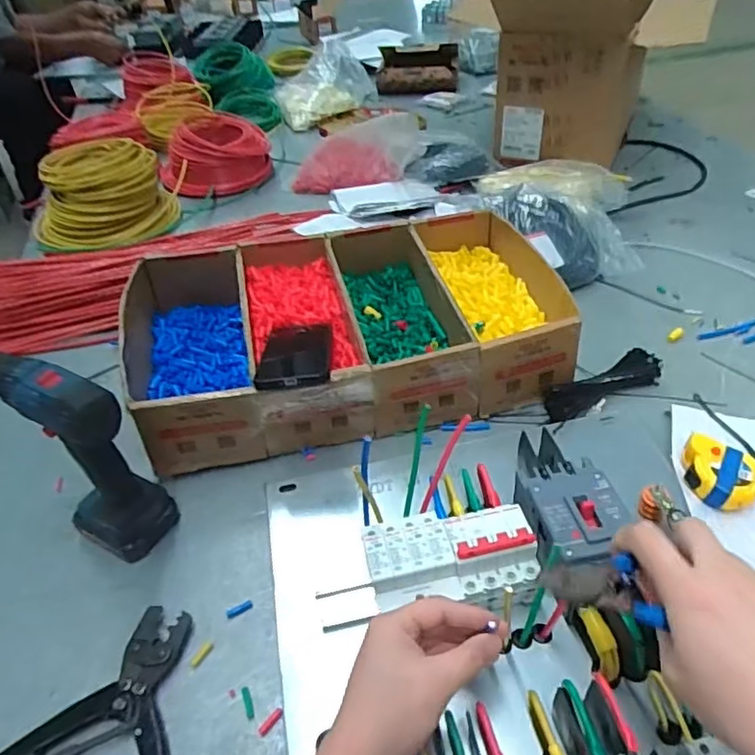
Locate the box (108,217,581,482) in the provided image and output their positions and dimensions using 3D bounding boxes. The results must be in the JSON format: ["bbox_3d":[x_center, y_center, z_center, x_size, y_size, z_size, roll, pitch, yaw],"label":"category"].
[{"bbox_3d":[-0.043,-0.069,0.766,0.517,0.107,0.311,-10,43,-9],"label":"box"}]

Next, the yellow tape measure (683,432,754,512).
[{"bbox_3d":[0.345,0.098,0.595,0.074,0.035,0.069,21,47,23],"label":"yellow tape measure"}]

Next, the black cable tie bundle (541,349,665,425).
[{"bbox_3d":[0.278,0.012,0.734,0.171,0.029,0.054,-19,45,-19],"label":"black cable tie bundle"}]

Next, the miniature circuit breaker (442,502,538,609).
[{"bbox_3d":[0.101,0.158,0.516,0.074,0.064,0.069,-7,43,-4],"label":"miniature circuit breaker"}]

